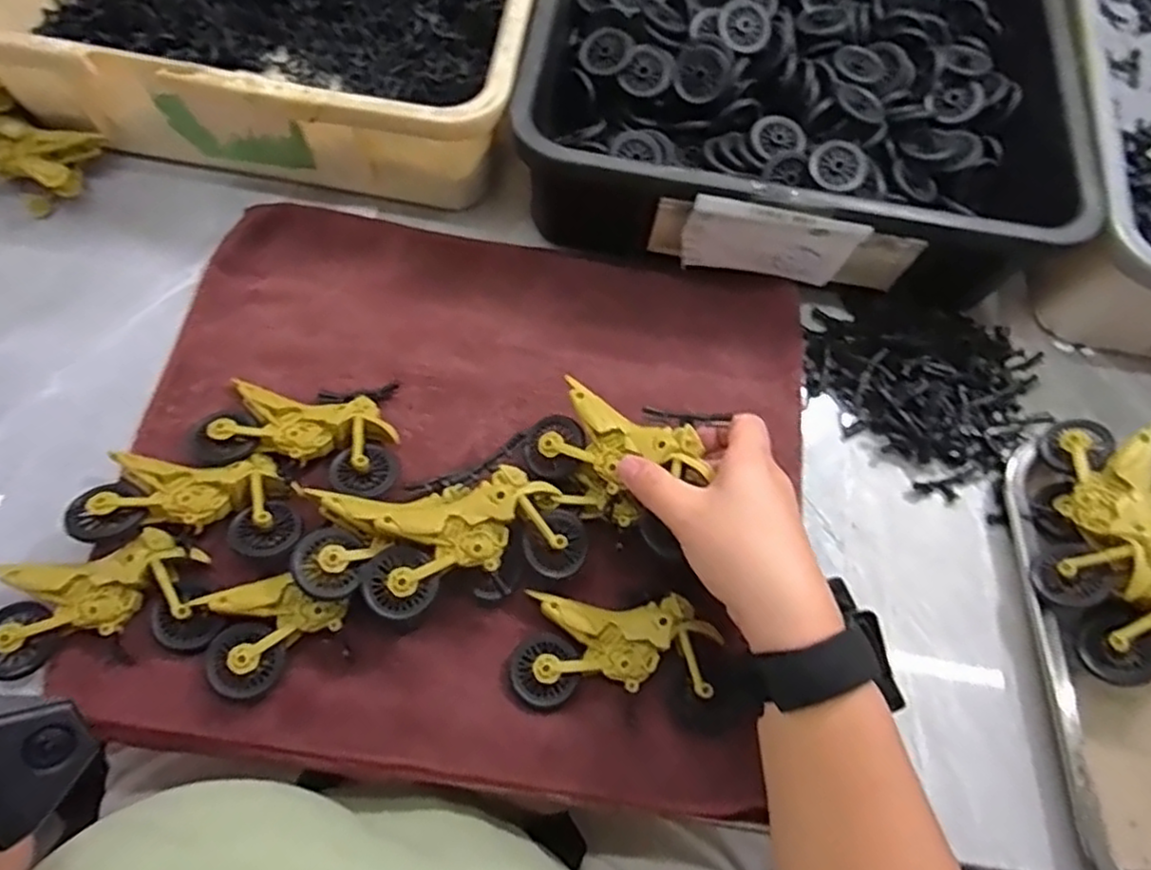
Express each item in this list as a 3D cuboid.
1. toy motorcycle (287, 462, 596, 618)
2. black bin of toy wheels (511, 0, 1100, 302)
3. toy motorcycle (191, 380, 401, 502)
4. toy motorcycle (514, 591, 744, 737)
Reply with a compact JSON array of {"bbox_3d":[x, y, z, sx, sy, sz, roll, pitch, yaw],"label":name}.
[{"bbox_3d":[-0.070,0.056,0.375,0.144,0.033,0.068,-7,67,-7],"label":"toy motorcycle"},{"bbox_3d":[0.172,-0.357,0.525,0.363,0.092,0.513,9,66,0],"label":"black bin of toy wheels"},{"bbox_3d":[-0.155,-0.003,0.416,0.110,0.032,0.073,11,61,-2],"label":"toy motorcycle"},{"bbox_3d":[0.028,0.119,0.375,0.116,0.014,0.064,5,66,-2],"label":"toy motorcycle"}]

